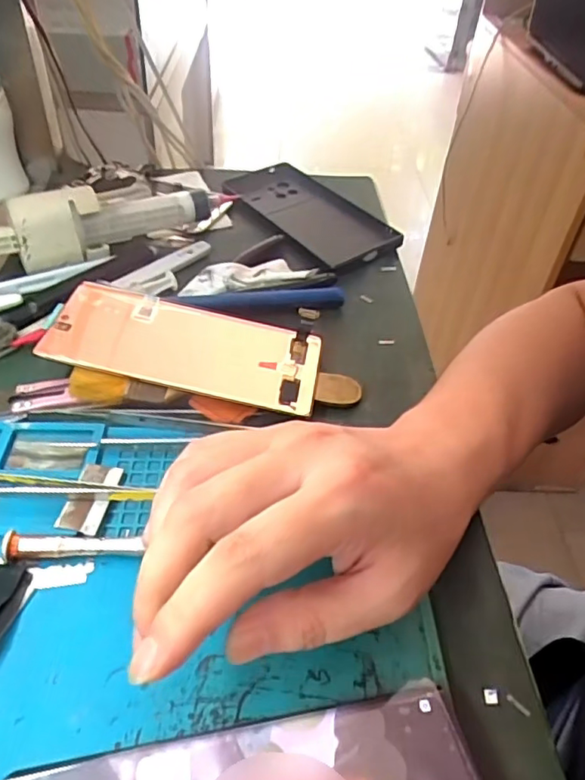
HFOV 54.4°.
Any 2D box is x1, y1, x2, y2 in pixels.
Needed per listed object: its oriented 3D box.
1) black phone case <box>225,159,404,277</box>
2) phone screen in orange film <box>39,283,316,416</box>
[{"bbox_3d":[0.014,-0.156,0.492,0.078,0.010,0.177,-23,51,-25],"label":"black phone case"},{"bbox_3d":[-0.062,-0.027,0.344,0.156,0.007,0.075,13,44,-1],"label":"phone screen in orange film"}]

